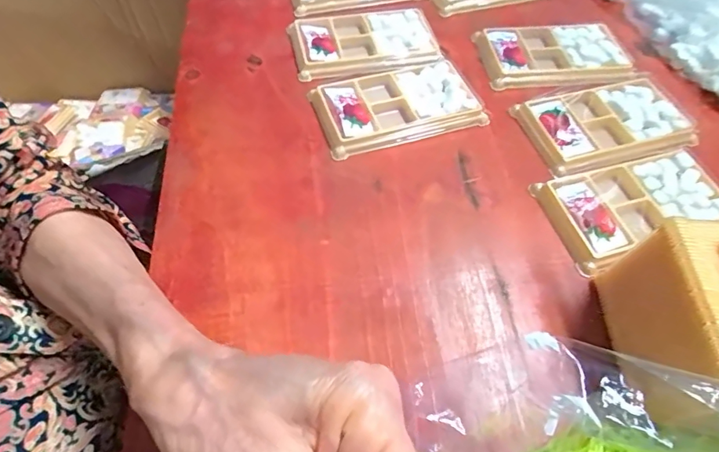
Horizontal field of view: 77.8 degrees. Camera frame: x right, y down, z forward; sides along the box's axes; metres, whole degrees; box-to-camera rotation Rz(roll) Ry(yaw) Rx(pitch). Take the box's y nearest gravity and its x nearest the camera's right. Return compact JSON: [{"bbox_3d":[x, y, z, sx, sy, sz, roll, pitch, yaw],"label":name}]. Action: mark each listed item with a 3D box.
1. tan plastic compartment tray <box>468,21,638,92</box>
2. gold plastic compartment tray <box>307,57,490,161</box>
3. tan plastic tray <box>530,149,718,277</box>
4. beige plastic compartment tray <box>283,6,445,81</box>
[{"bbox_3d":[0.186,-0.164,0.423,0.137,0.008,0.089,-5,58,-5],"label":"tan plastic compartment tray"},{"bbox_3d":[0.031,-0.106,0.382,0.135,0.014,0.082,-16,59,-12],"label":"gold plastic compartment tray"},{"bbox_3d":[0.209,-0.017,0.333,0.135,0.013,0.075,-14,59,-11],"label":"tan plastic tray"},{"bbox_3d":[0.001,-0.180,0.427,0.131,0.014,0.092,-12,59,-9],"label":"beige plastic compartment tray"}]

